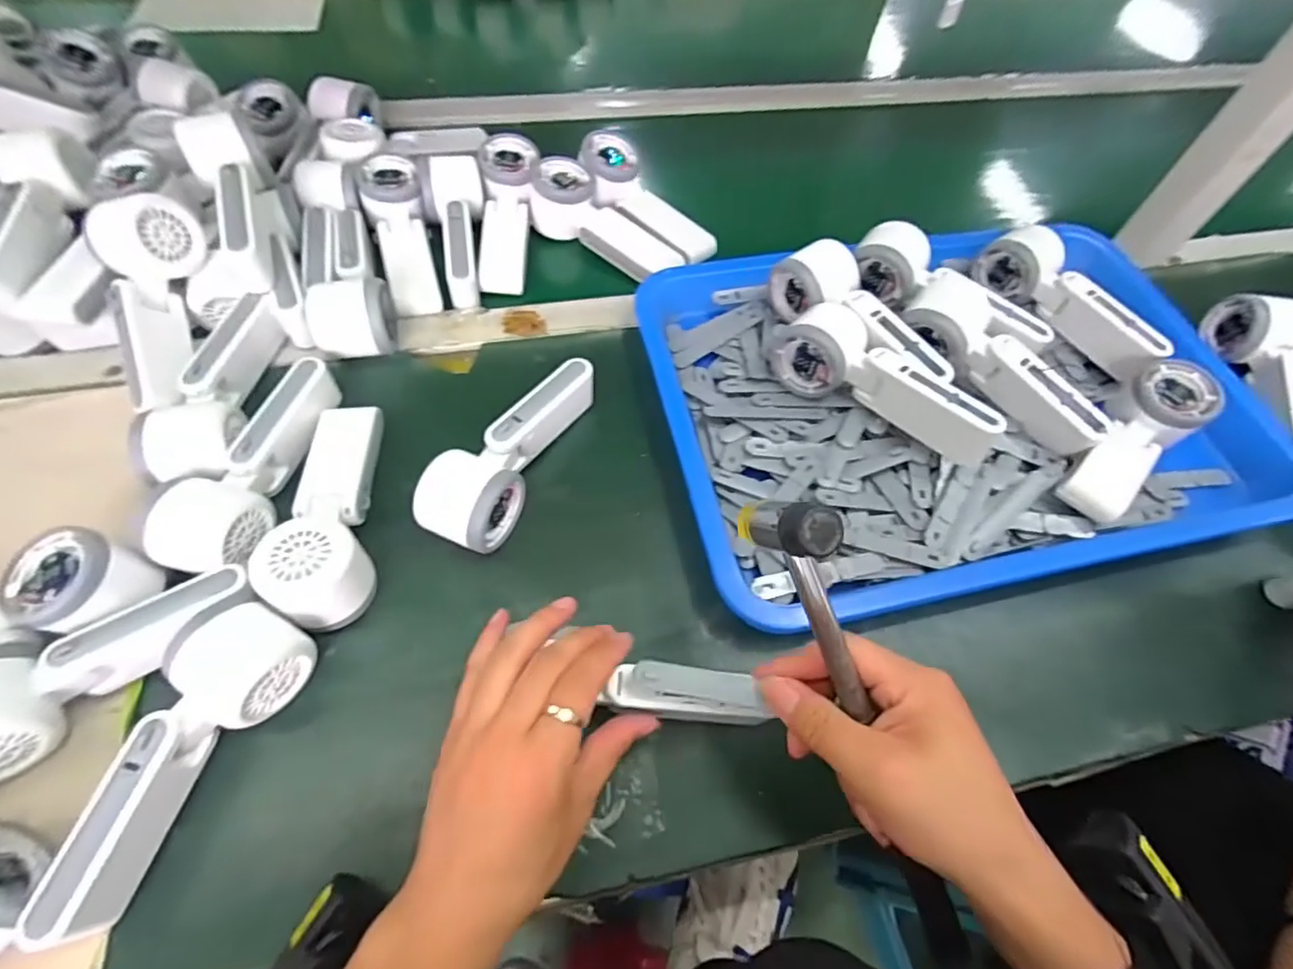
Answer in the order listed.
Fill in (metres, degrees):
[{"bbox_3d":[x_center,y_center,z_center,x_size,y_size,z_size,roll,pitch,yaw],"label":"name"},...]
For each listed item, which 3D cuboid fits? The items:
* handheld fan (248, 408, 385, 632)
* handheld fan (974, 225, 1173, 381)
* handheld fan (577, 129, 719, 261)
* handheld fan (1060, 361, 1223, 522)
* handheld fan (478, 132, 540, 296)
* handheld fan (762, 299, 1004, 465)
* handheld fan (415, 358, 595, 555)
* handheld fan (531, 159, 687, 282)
[{"bbox_3d":[-0.206,0.010,0.389,0.058,0.045,0.166,-2,60,-5],"label":"handheld fan"},{"bbox_3d":[0.362,-0.157,0.501,0.052,0.043,0.163,-28,65,-18],"label":"handheld fan"},{"bbox_3d":[0.000,-0.274,0.568,0.162,0.025,0.060,45,66,6],"label":"handheld fan"},{"bbox_3d":[0.362,-0.036,0.438,0.165,0.041,0.054,-38,68,-22],"label":"handheld fan"},{"bbox_3d":[-0.128,-0.253,0.542,0.050,0.034,0.164,0,74,-4],"label":"handheld fan"},{"bbox_3d":[0.170,-0.071,0.434,0.068,0.058,0.168,-35,67,-21],"label":"handheld fan"},{"bbox_3d":[-0.099,-0.029,0.421,0.056,0.053,0.165,22,61,9],"label":"handheld fan"},{"bbox_3d":[-0.040,-0.247,0.563,0.163,0.048,0.060,35,63,2],"label":"handheld fan"}]

